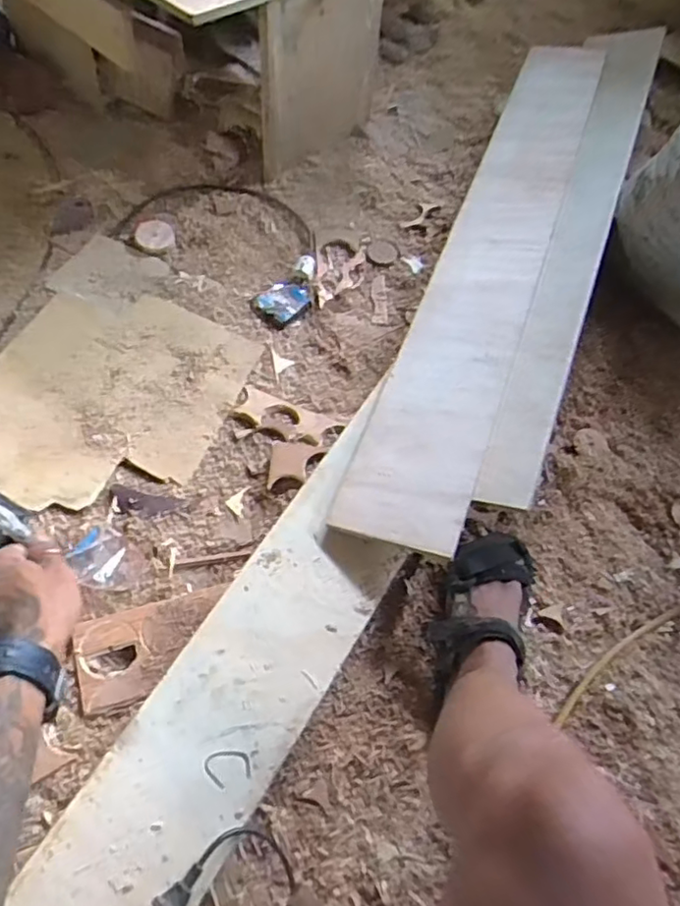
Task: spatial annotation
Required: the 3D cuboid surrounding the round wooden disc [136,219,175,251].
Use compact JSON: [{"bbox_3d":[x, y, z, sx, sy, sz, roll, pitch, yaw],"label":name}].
[{"bbox_3d":[-0.317,-0.372,1.072,0.063,0.010,0.057,-9,82,-2],"label":"round wooden disc"}]

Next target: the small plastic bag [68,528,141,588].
[{"bbox_3d":[-0.289,0.130,0.772,0.083,0.034,0.067,27,61,13],"label":"small plastic bag"}]

